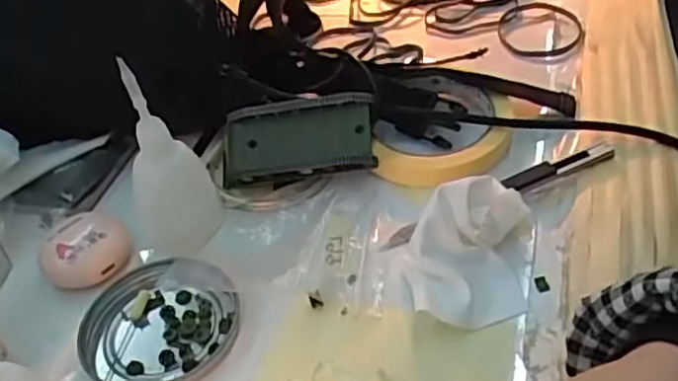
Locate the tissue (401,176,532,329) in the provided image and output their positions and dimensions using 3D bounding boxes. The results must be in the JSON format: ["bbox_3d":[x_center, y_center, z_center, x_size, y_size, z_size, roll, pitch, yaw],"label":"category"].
[{"bbox_3d":[0.064,0.027,0.343,0.060,0.033,0.079,0,42,12],"label":"tissue"}]

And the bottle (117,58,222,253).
[{"bbox_3d":[-0.092,-0.014,0.358,0.042,0.105,0.037,-16,42,-6],"label":"bottle"}]

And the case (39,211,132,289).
[{"bbox_3d":[-0.141,0.033,0.383,0.048,0.019,0.043,-14,41,-4],"label":"case"}]

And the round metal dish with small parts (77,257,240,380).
[{"bbox_3d":[-0.089,0.067,0.349,0.076,0.011,0.073,-6,41,5],"label":"round metal dish with small parts"}]

